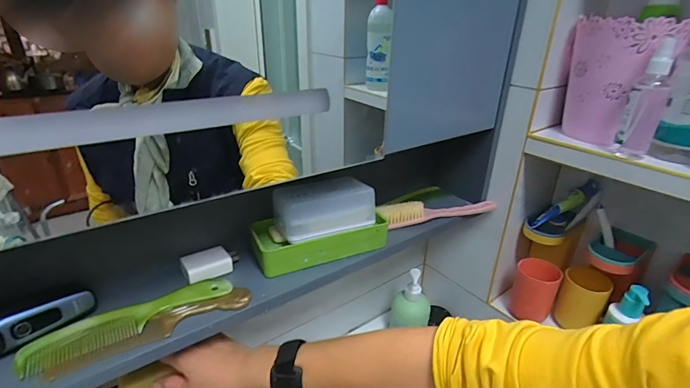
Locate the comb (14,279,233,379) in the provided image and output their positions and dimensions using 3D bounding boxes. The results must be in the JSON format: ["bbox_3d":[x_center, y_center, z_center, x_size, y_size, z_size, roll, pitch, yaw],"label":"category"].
[{"bbox_3d":[-0.215,0.129,0.390,0.190,0.011,0.042,-17,31,-33],"label":"comb"}]

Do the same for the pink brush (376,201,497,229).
[{"bbox_3d":[0.153,0.023,0.614,0.212,0.033,0.023,-8,28,-20],"label":"pink brush"}]

